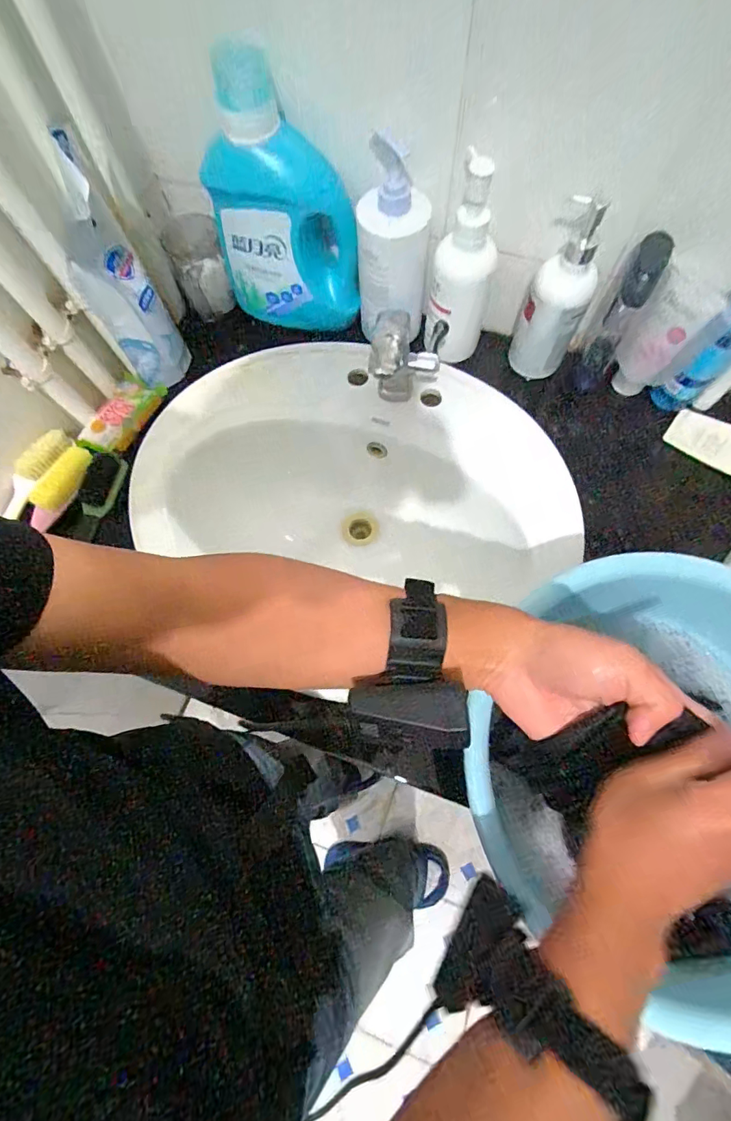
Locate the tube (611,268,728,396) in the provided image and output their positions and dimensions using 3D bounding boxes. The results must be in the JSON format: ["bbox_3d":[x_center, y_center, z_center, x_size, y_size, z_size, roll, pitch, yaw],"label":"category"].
[{"bbox_3d":[0.335,-0.247,0.535,0.074,0.155,0.029,33,78,10],"label":"tube"}]

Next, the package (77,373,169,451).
[{"bbox_3d":[-0.318,-0.191,0.597,0.061,0.021,0.123,35,79,10],"label":"package"}]

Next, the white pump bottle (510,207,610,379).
[{"bbox_3d":[0.220,-0.295,0.525,0.071,0.184,0.056,27,77,8],"label":"white pump bottle"}]

